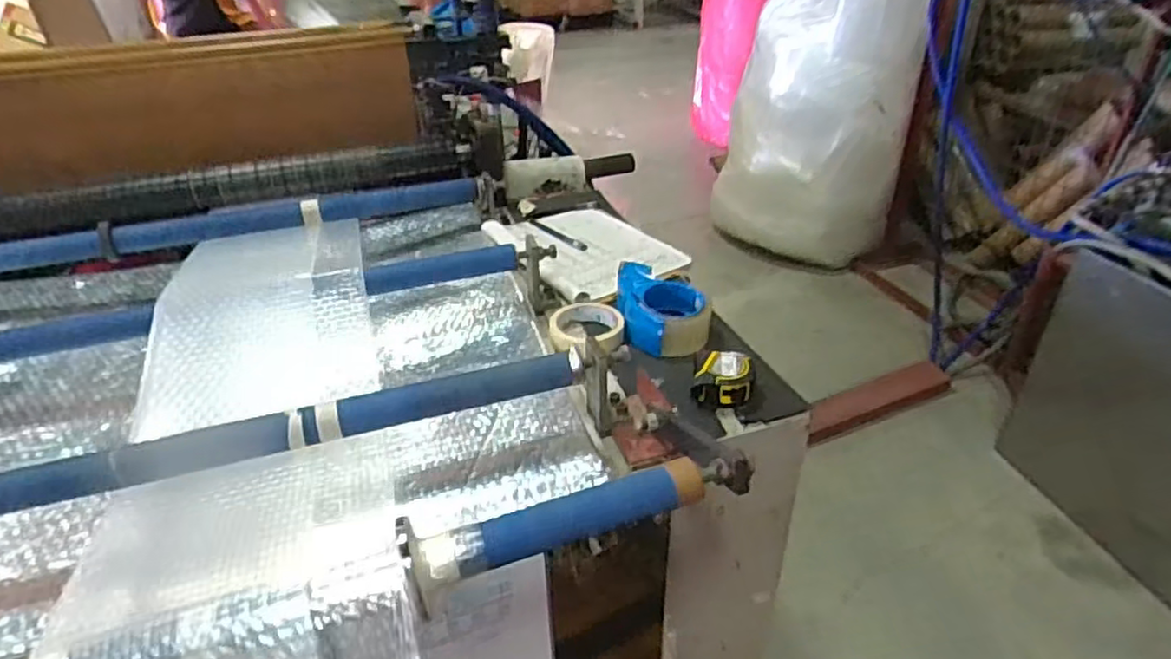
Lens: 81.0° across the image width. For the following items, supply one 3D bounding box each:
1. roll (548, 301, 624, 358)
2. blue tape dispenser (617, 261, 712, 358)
[{"bbox_3d":[0.002,-0.003,0.899,0.095,0.029,0.095,-1,33,0],"label":"roll"},{"bbox_3d":[0.101,-0.028,0.891,0.110,0.064,0.141,-4,33,-4],"label":"blue tape dispenser"}]

